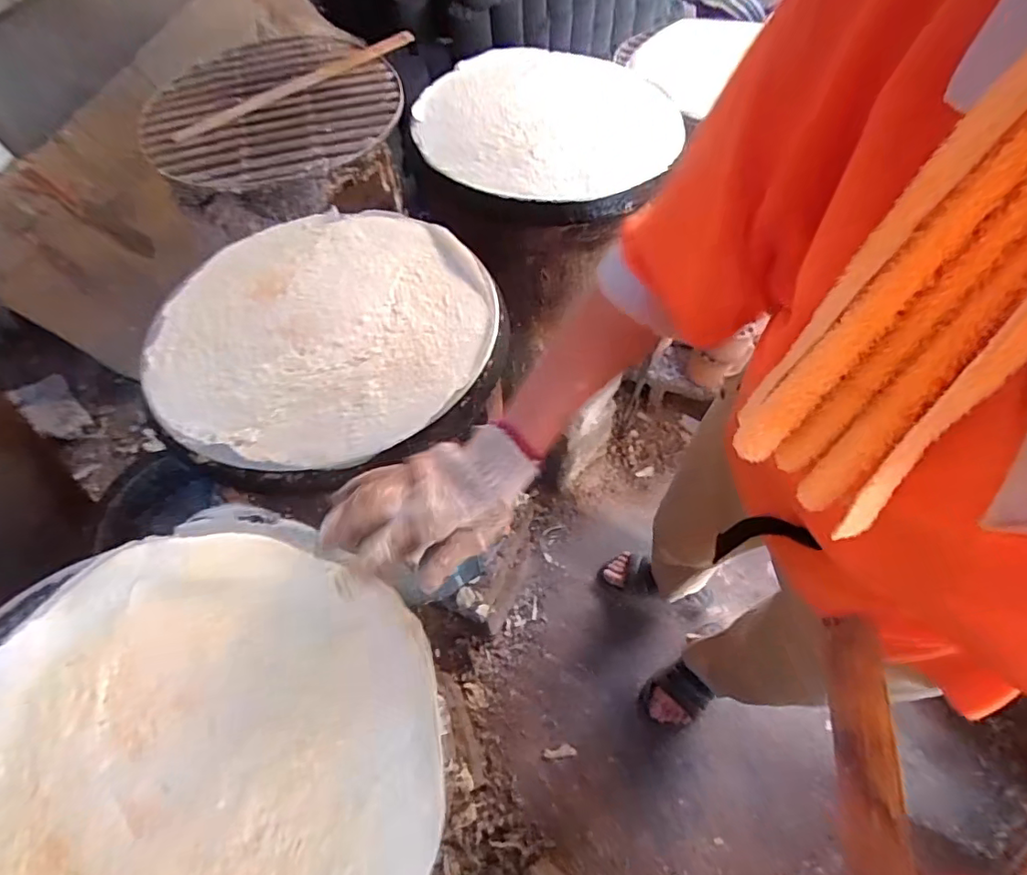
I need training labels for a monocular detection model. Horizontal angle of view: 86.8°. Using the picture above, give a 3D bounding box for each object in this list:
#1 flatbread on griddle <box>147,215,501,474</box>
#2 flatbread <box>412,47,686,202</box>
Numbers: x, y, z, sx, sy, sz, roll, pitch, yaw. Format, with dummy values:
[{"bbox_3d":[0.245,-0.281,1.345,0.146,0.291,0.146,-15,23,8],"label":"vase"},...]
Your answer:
[{"bbox_3d":[-0.201,-0.126,0.584,0.349,0.025,0.348,-2,61,3],"label":"flatbread on griddle"},{"bbox_3d":[0.058,-0.446,0.761,0.384,0.022,0.333,-20,62,-16],"label":"flatbread"}]

